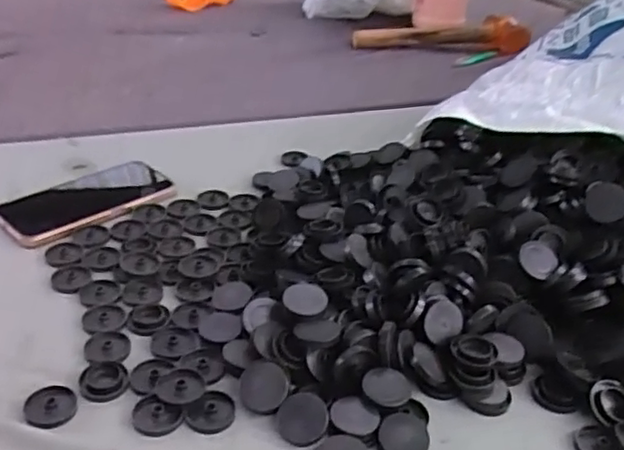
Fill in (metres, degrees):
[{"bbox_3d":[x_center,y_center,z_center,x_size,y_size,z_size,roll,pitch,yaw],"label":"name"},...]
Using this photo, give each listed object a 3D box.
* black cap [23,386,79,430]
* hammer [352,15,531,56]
[{"bbox_3d":[-0.173,0.121,0.434,0.032,0.004,0.034,2,32,-1],"label":"black cap"},{"bbox_3d":[0.217,-0.332,1.141,0.291,0.052,0.070,2,32,-2],"label":"hammer"}]

